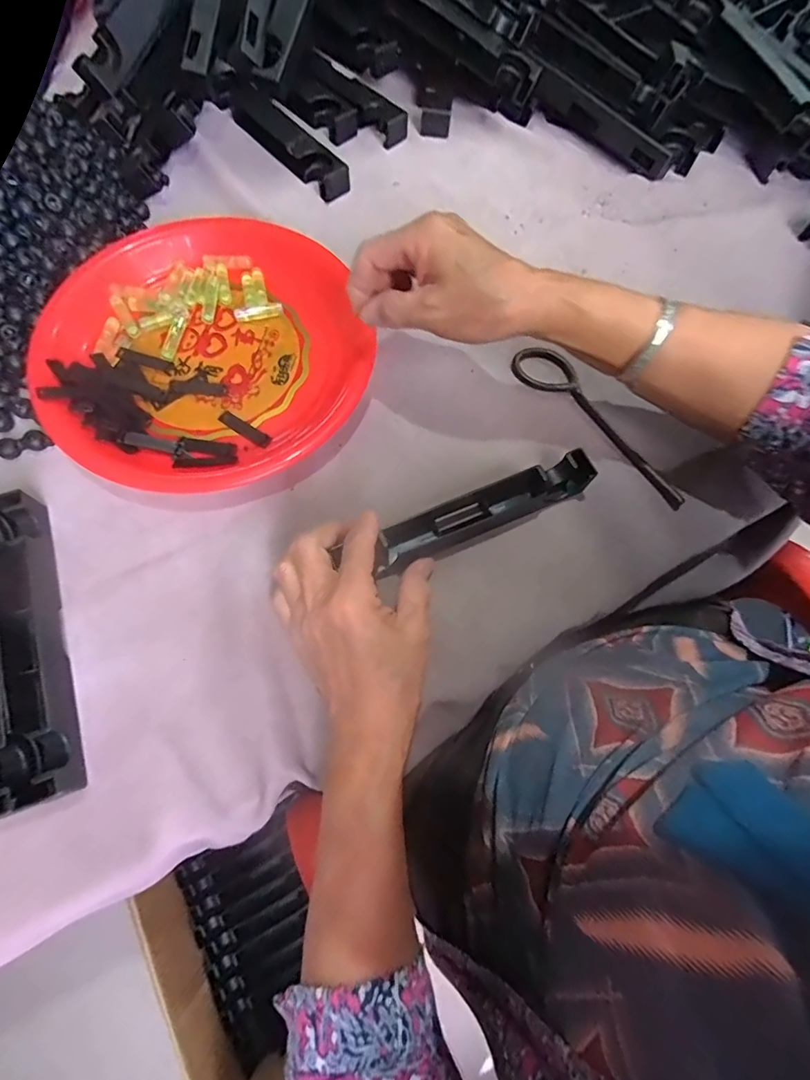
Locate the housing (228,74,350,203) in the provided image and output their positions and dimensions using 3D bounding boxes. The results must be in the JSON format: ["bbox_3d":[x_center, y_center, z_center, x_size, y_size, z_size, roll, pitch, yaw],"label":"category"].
[{"bbox_3d":[-0.117,-0.394,0.469,0.161,0.025,0.032,43,75,12],"label":"housing"}]

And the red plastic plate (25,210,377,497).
[{"bbox_3d":[-0.161,-0.161,0.382,0.241,0.030,0.254,1,71,-2],"label":"red plastic plate"}]

